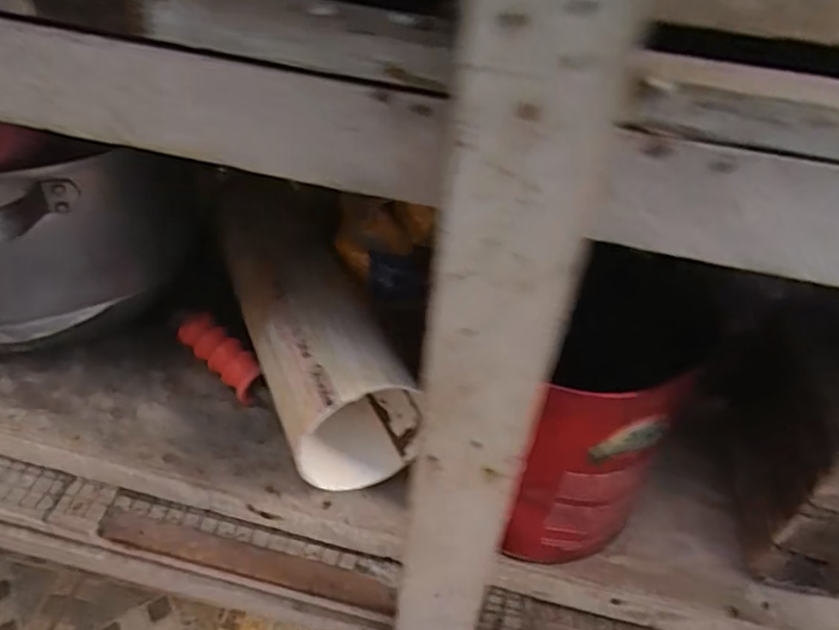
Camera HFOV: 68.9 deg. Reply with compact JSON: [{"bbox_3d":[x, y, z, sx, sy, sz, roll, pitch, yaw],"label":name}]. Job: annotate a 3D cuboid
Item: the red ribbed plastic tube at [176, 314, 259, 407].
[{"bbox_3d":[-0.157,0.033,0.485,0.090,0.029,0.025,33,48,29],"label":"red ribbed plastic tube"}]

